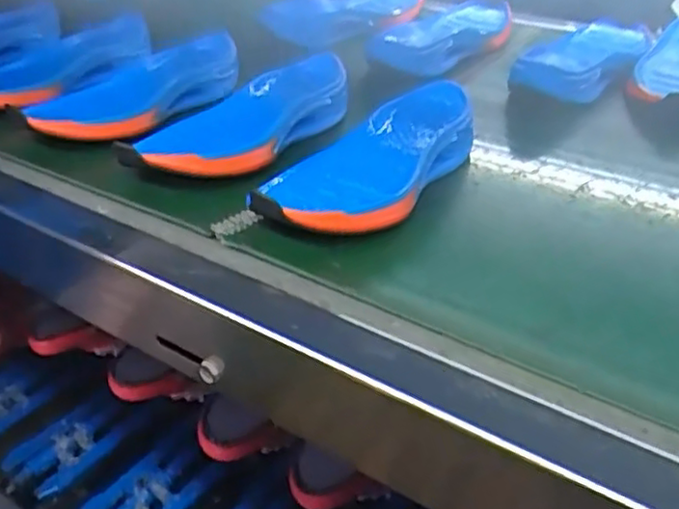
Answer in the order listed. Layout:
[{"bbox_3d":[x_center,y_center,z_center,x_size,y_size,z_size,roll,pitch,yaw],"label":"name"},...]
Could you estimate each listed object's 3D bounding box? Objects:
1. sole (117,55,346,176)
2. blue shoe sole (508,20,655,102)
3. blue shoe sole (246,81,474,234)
[{"bbox_3d":[-0.075,-0.122,0.601,0.095,0.034,0.242,22,41,32],"label":"sole"},{"bbox_3d":[0.268,-0.209,0.726,0.090,0.043,0.220,20,40,31],"label":"blue shoe sole"},{"bbox_3d":[0.034,-0.074,0.528,0.086,0.034,0.234,20,40,31],"label":"blue shoe sole"}]

